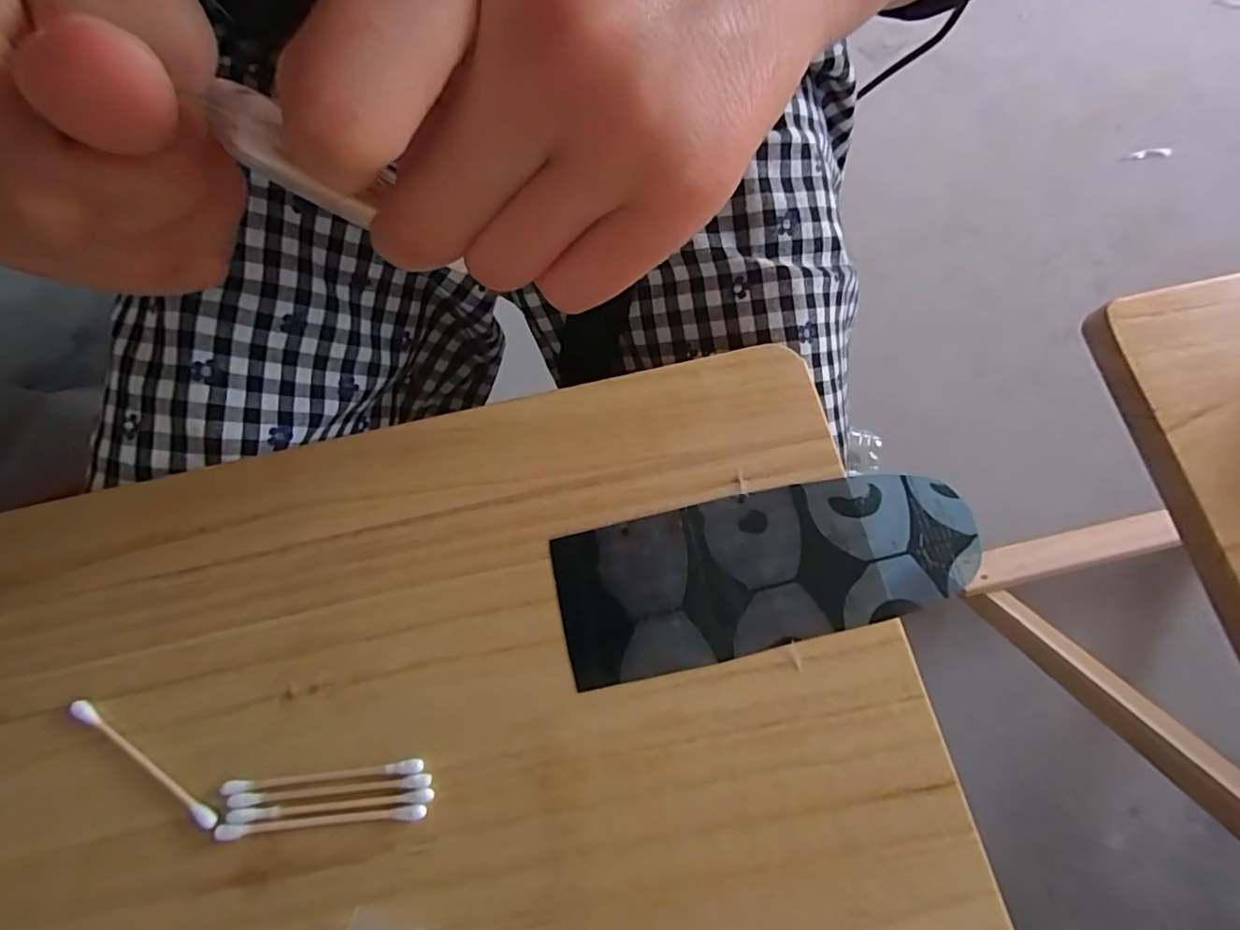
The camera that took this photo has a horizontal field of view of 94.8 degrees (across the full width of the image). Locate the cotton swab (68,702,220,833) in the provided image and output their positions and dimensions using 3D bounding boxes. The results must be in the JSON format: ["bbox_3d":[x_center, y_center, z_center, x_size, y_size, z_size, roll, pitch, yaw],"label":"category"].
[{"bbox_3d":[-0.174,0.109,0.208,0.072,0.005,0.007,32,76,9],"label":"cotton swab"}]

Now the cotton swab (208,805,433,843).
[{"bbox_3d":[-0.105,0.126,0.202,0.072,0.004,0.005,-5,74,-2],"label":"cotton swab"}]

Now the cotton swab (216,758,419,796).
[{"bbox_3d":[-0.107,0.112,0.205,0.070,0.004,0.004,-6,74,-2],"label":"cotton swab"}]

